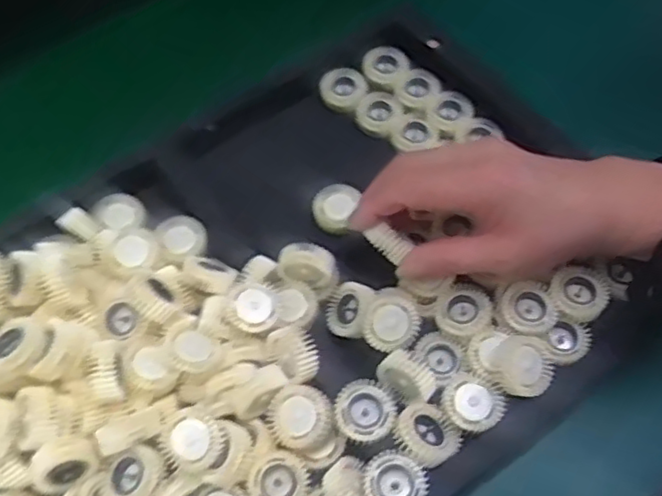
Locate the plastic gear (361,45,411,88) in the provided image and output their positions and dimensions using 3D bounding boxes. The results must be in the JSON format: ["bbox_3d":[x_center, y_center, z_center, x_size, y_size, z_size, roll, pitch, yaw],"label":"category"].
[{"bbox_3d":[0.038,-0.124,0.461,0.031,0.014,0.024,7,60,6],"label":"plastic gear"}]

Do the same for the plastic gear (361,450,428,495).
[{"bbox_3d":[0.031,0.118,0.334,0.031,0.017,0.029,38,68,21],"label":"plastic gear"}]

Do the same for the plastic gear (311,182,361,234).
[{"bbox_3d":[0.002,-0.026,0.426,0.025,0.013,0.028,13,61,9],"label":"plastic gear"}]

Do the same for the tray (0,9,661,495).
[{"bbox_3d":[-0.041,0.034,0.377,0.369,0.054,0.270,-35,71,-13],"label":"tray"}]

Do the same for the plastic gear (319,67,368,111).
[{"bbox_3d":[0.008,-0.108,0.460,0.031,0.009,0.029,-1,60,1],"label":"plastic gear"}]

